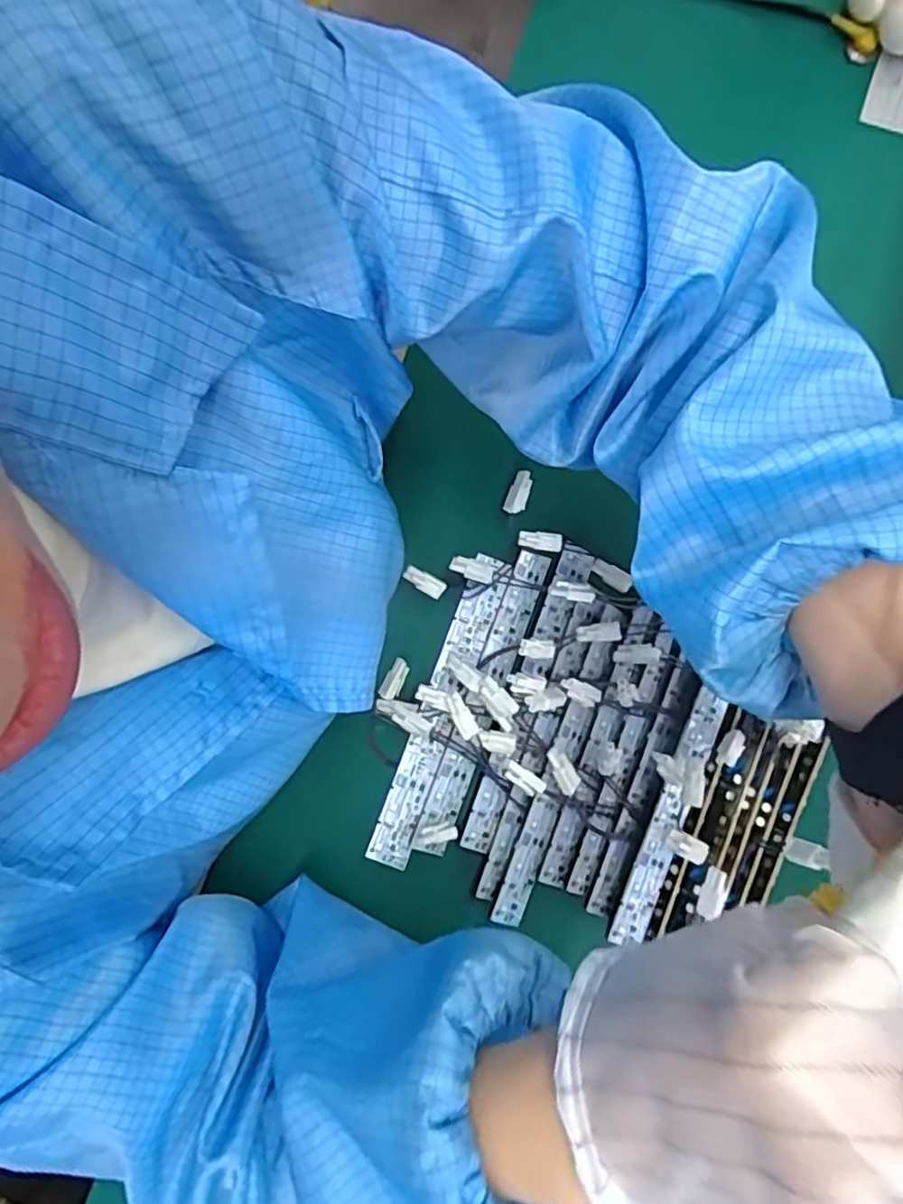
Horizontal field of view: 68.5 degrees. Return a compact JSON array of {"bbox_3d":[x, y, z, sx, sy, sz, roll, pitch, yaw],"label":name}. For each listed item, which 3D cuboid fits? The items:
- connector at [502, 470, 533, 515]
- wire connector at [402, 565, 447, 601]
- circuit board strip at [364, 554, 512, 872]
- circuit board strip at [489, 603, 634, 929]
[{"bbox_3d":[0.040,-0.065,0.392,0.012,0.009,0.025,19,80,3],"label":"connector"},{"bbox_3d":[-0.016,-0.012,0.393,0.026,0.005,0.011,31,80,-18],"label":"wire connector"},{"bbox_3d":[-0.006,0.062,0.393,0.024,0.011,0.188,20,80,3],"label":"circuit board strip"},{"bbox_3d":[0.065,0.089,0.379,0.019,0.011,0.188,22,80,3],"label":"circuit board strip"}]

